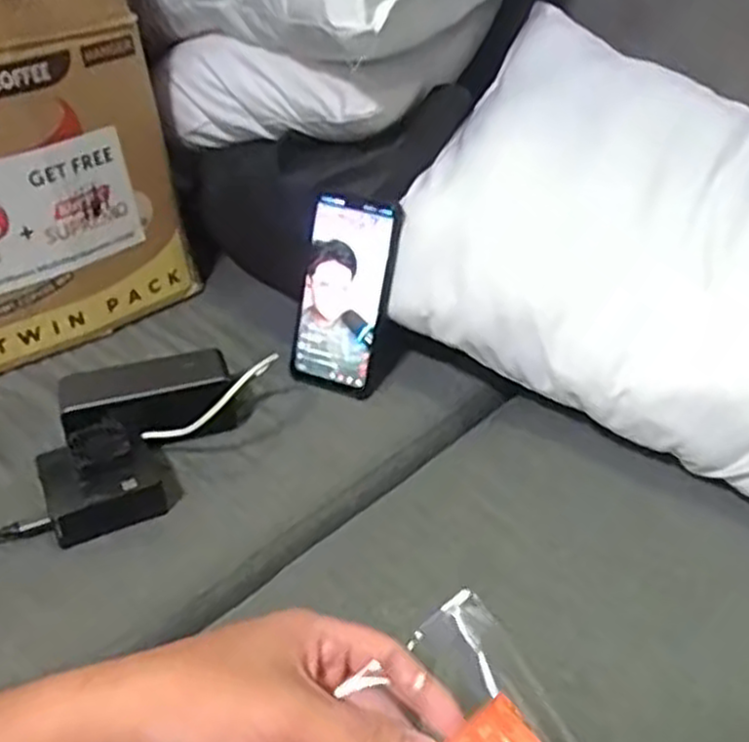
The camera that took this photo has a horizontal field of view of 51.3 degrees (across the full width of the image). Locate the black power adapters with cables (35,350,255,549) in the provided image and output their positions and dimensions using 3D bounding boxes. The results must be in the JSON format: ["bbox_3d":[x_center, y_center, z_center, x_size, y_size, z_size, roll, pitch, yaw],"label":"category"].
[{"bbox_3d":[-0.170,0.050,0.594,0.161,0.056,0.137,-12,39,-14],"label":"black power adapters with cables"}]

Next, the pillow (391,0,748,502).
[{"bbox_3d":[0.252,-0.091,0.587,0.489,0.082,0.310,32,84,22],"label":"pillow"}]

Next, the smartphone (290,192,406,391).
[{"bbox_3d":[-0.026,-0.064,0.671,0.077,0.165,0.011,19,18,13],"label":"smartphone"}]

